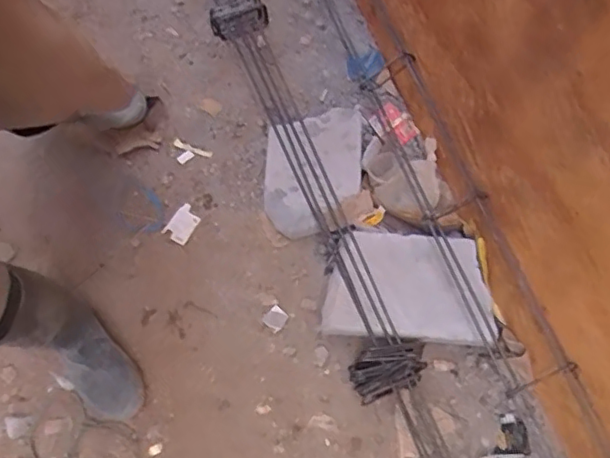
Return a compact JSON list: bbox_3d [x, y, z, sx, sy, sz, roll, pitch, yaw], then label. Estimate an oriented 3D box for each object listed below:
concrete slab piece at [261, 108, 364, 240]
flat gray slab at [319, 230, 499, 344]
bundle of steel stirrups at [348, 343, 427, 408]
[{"bbox_3d":[0.016,-0.122,1.231,0.193,0.070,0.274,2,71,3],"label":"concrete slab piece"},{"bbox_3d":[0.196,0.112,1.146,0.330,0.075,0.216,2,71,3],"label":"flat gray slab"},{"bbox_3d":[0.150,0.266,1.099,0.123,0.102,0.089,-18,72,-4],"label":"bundle of steel stirrups"}]

